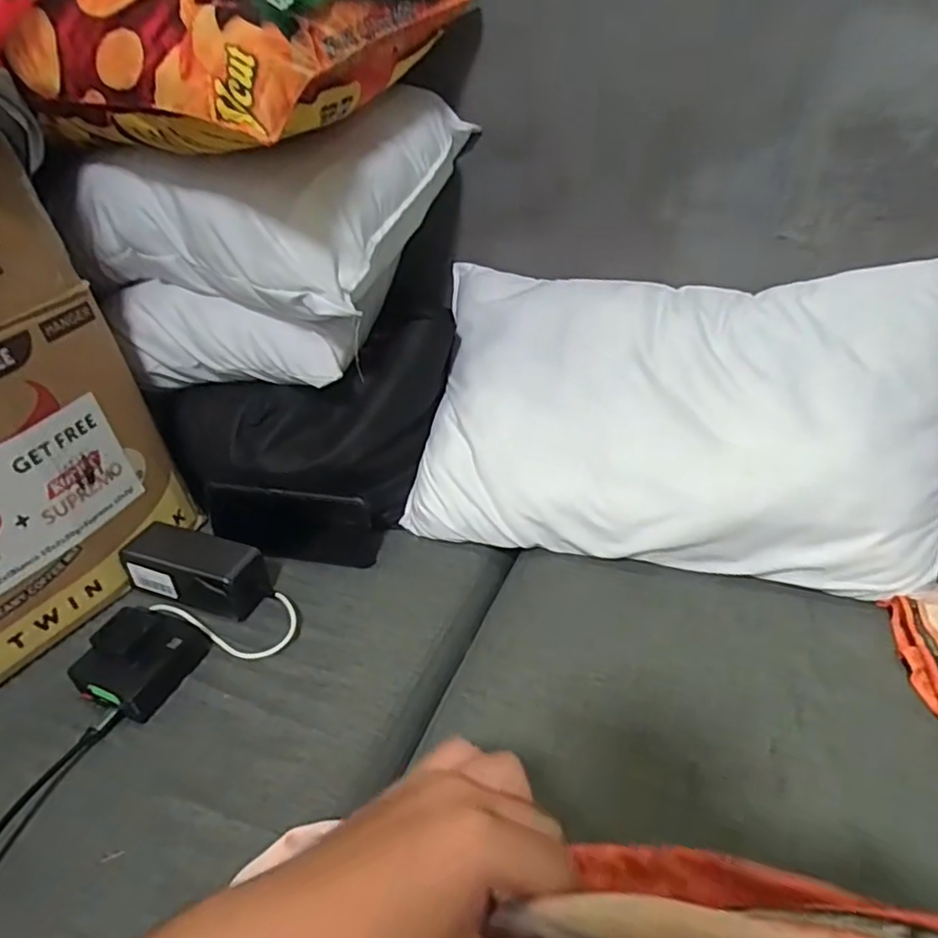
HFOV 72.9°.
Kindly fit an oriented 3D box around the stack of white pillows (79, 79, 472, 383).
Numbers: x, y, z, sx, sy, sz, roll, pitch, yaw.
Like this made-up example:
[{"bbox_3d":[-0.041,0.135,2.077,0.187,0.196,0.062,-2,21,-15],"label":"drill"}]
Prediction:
[{"bbox_3d":[-0.196,-0.239,0.658,0.319,0.202,0.261,8,38,13],"label":"stack of white pillows"}]

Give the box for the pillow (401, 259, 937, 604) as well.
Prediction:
[{"bbox_3d":[0.199,-0.056,0.641,0.496,0.310,0.120,4,-6,16],"label":"pillow"}]

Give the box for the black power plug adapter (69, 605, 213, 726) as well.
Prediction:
[{"bbox_3d":[-0.272,0.153,0.522,0.072,0.039,0.080,13,39,19],"label":"black power plug adapter"}]

